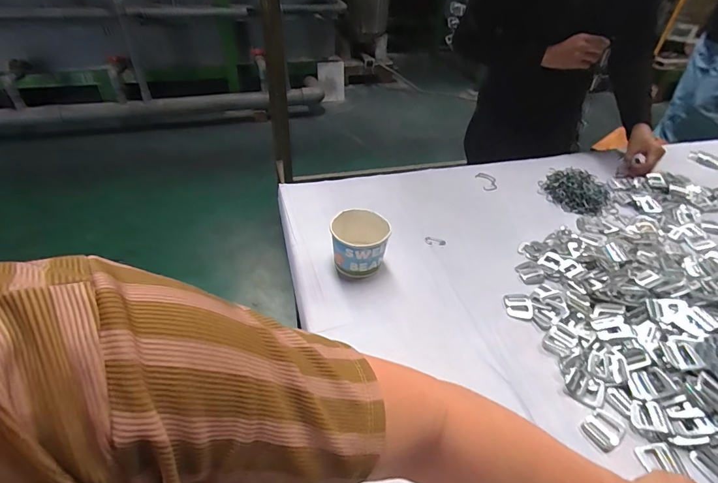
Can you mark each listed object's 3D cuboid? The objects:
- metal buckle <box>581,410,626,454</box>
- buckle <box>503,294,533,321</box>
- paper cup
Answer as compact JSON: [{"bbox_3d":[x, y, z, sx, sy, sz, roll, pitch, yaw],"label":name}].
[{"bbox_3d":[0.285,0.217,0.446,0.049,0.004,0.036,-17,45,-21],"label":"metal buckle"},{"bbox_3d":[0.239,0.097,0.576,0.039,0.008,0.046,7,42,5],"label":"buckle"},{"bbox_3d":[0.001,0.006,0.616,0.089,0.075,0.082,1,41,-1],"label":"paper cup"}]

